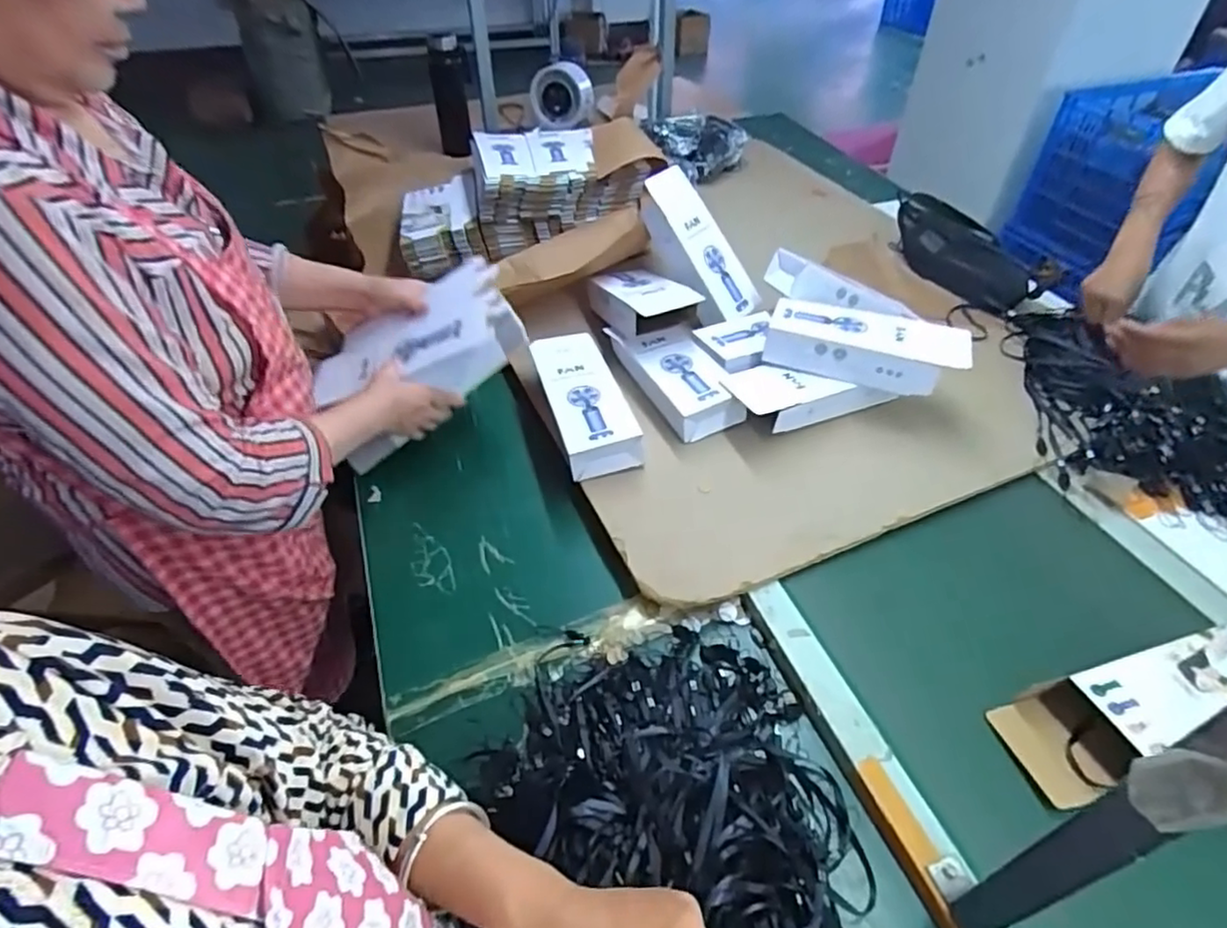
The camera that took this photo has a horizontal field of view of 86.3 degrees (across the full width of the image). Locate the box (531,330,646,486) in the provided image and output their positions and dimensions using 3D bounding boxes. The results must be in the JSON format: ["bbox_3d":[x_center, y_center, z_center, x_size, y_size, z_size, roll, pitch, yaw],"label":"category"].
[{"bbox_3d":[-0.045,-0.088,0.905,0.102,0.056,0.255,-15,45,-11],"label":"box"}]

